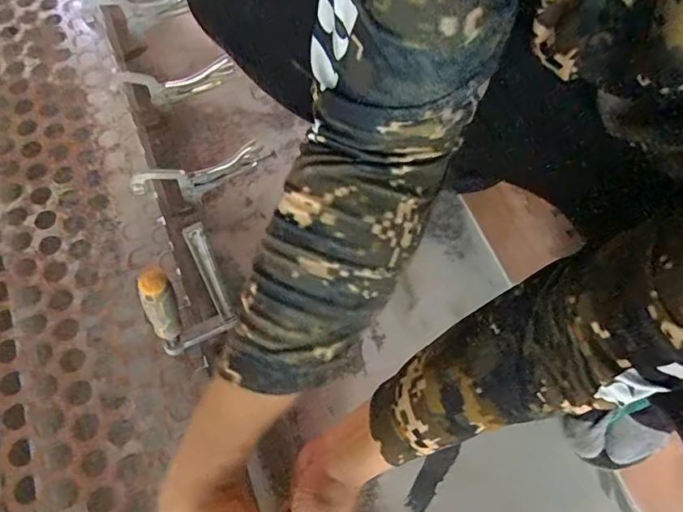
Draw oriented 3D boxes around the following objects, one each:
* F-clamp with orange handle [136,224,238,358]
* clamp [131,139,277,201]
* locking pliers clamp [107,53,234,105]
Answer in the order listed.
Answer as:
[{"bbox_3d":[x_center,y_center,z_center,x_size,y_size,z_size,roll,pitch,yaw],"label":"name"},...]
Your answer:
[{"bbox_3d":[-0.133,0.041,0.404,0.077,0.190,0.026,-19,69,-8],"label":"F-clamp with orange handle"},{"bbox_3d":[-0.162,-0.098,0.566,0.165,0.058,0.016,-16,69,-7],"label":"clamp"},{"bbox_3d":[-0.217,-0.227,0.624,0.155,0.050,0.025,-12,68,-6],"label":"locking pliers clamp"}]

